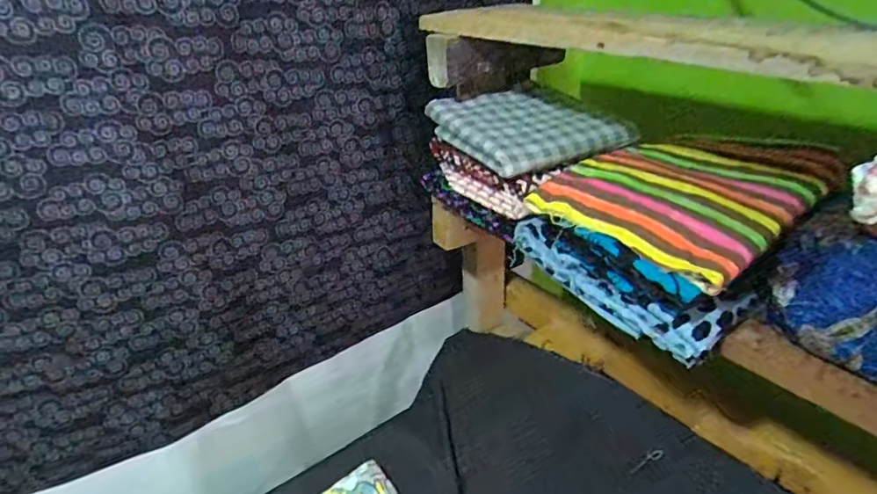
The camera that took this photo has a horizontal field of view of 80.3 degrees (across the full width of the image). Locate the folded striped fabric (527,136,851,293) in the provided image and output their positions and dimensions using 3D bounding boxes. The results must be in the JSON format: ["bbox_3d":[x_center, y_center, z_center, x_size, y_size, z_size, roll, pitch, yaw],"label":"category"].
[{"bbox_3d":[0.242,-0.059,0.508,0.249,0.043,0.195,-23,35,-33],"label":"folded striped fabric"}]

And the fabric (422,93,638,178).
[{"bbox_3d":[0.109,-0.145,0.612,0.191,0.042,0.165,-18,32,-26],"label":"fabric"}]

